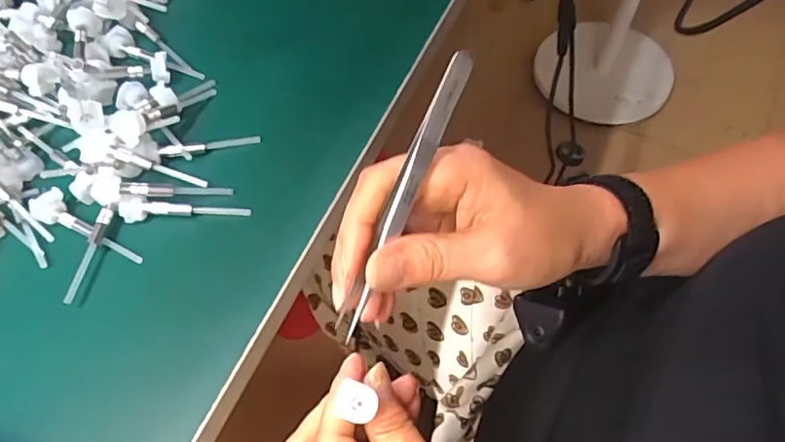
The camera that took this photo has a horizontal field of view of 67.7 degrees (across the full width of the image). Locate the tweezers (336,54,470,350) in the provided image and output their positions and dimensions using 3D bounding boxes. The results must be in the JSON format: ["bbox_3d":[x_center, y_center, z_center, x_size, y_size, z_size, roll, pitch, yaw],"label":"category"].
[{"bbox_3d":[0.005,-0.012,0.247,0.010,0.016,0.125,23,92,13],"label":"tweezers"}]

